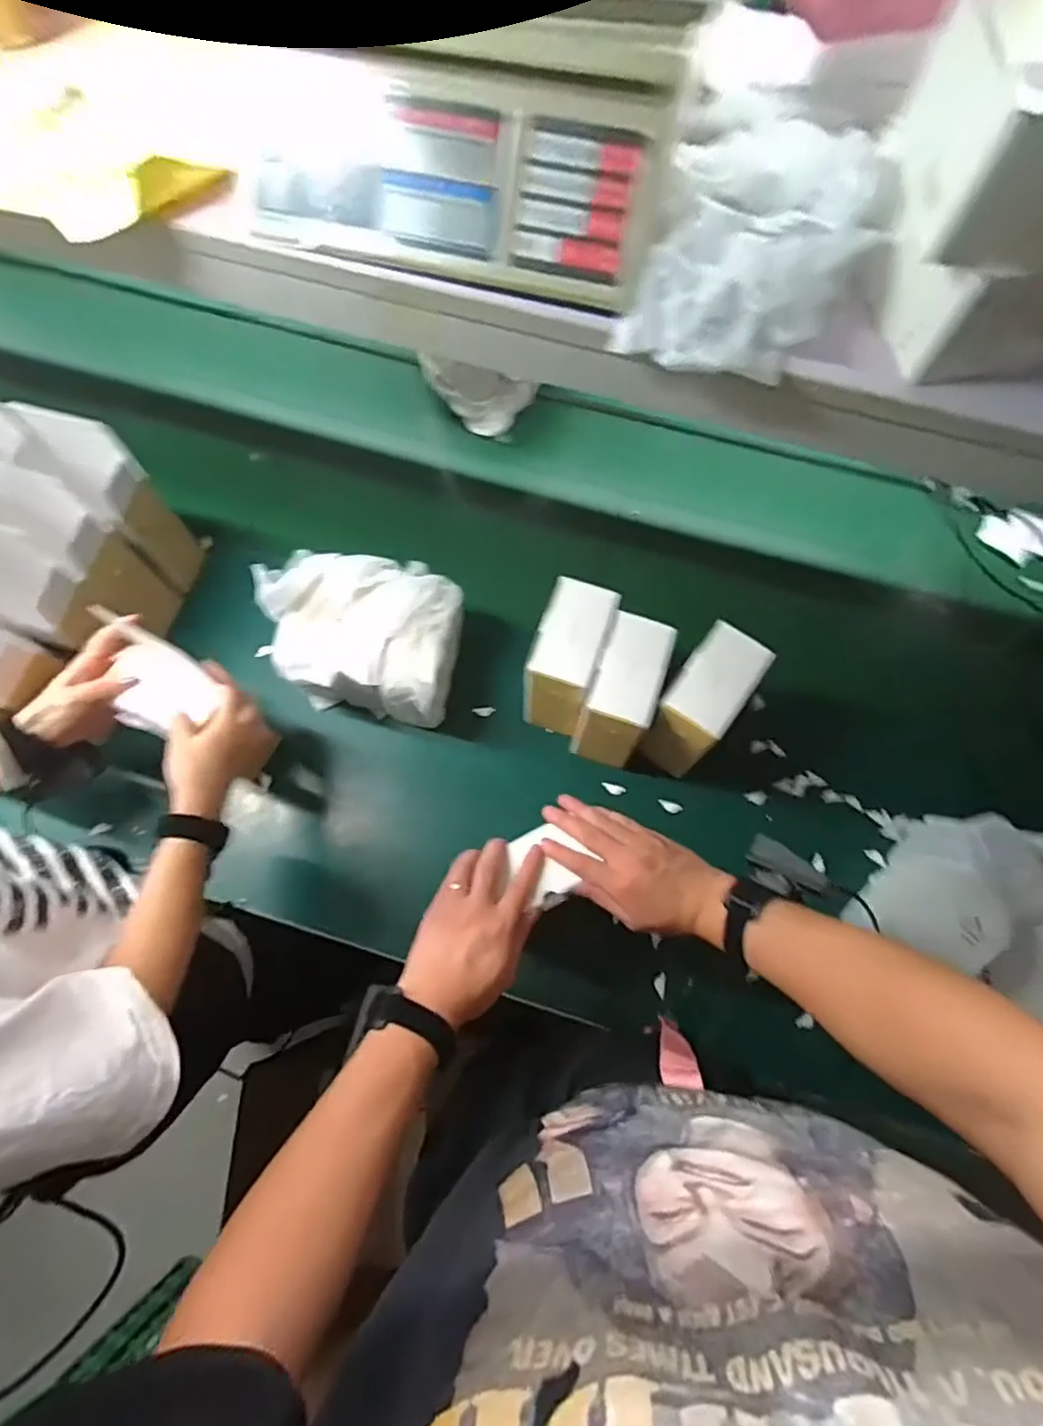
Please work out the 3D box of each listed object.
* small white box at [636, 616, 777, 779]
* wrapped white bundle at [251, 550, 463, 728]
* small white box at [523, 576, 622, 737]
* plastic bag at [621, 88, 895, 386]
[{"bbox_3d":[0.200,-0.005,0.729,0.070,0.168,0.124,36,73,11],"label":"small white box"},{"bbox_3d":[-0.191,-0.089,0.772,0.218,0.134,0.166,9,70,2],"label":"wrapped white bundle"},{"bbox_3d":[0.051,-0.050,0.747,0.073,0.166,0.143,20,71,6],"label":"small white box"},{"bbox_3d":[0.156,-0.312,0.404,0.135,0.075,0.183,19,71,6],"label":"plastic bag"}]

